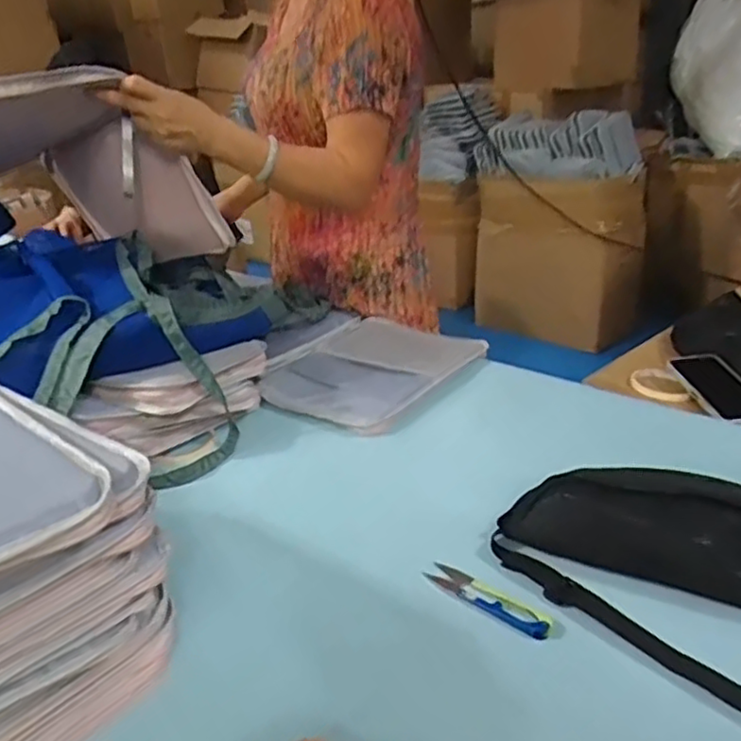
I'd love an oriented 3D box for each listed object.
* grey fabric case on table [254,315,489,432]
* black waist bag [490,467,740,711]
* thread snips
[{"bbox_3d":[0.015,-0.008,0.980,0.226,0.027,0.308,14,30,32],"label":"grey fabric case on table"},{"bbox_3d":[0.280,0.157,0.552,0.208,0.083,0.310,-18,29,-28],"label":"black waist bag"},{"bbox_3d":[0.099,0.192,0.579,0.117,0.011,0.029,20,34,40],"label":"thread snips"}]

